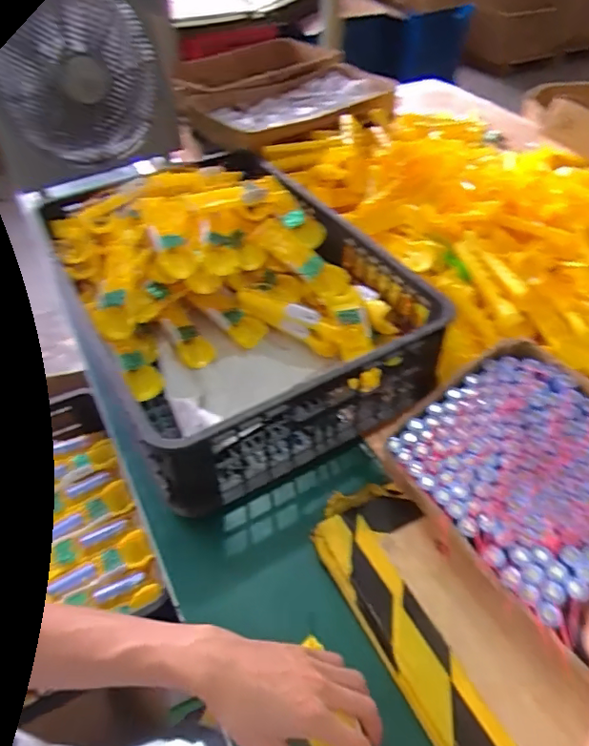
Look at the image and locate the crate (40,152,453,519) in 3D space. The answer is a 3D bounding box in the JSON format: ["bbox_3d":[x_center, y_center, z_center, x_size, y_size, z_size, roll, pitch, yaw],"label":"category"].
[{"bbox_3d":[-0.105,-0.126,0.789,0.402,0.158,0.573,-25,51,-21],"label":"crate"}]

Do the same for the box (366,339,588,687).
[{"bbox_3d":[0.294,0.158,0.519,0.232,0.100,0.413,-26,51,-23],"label":"box"}]

